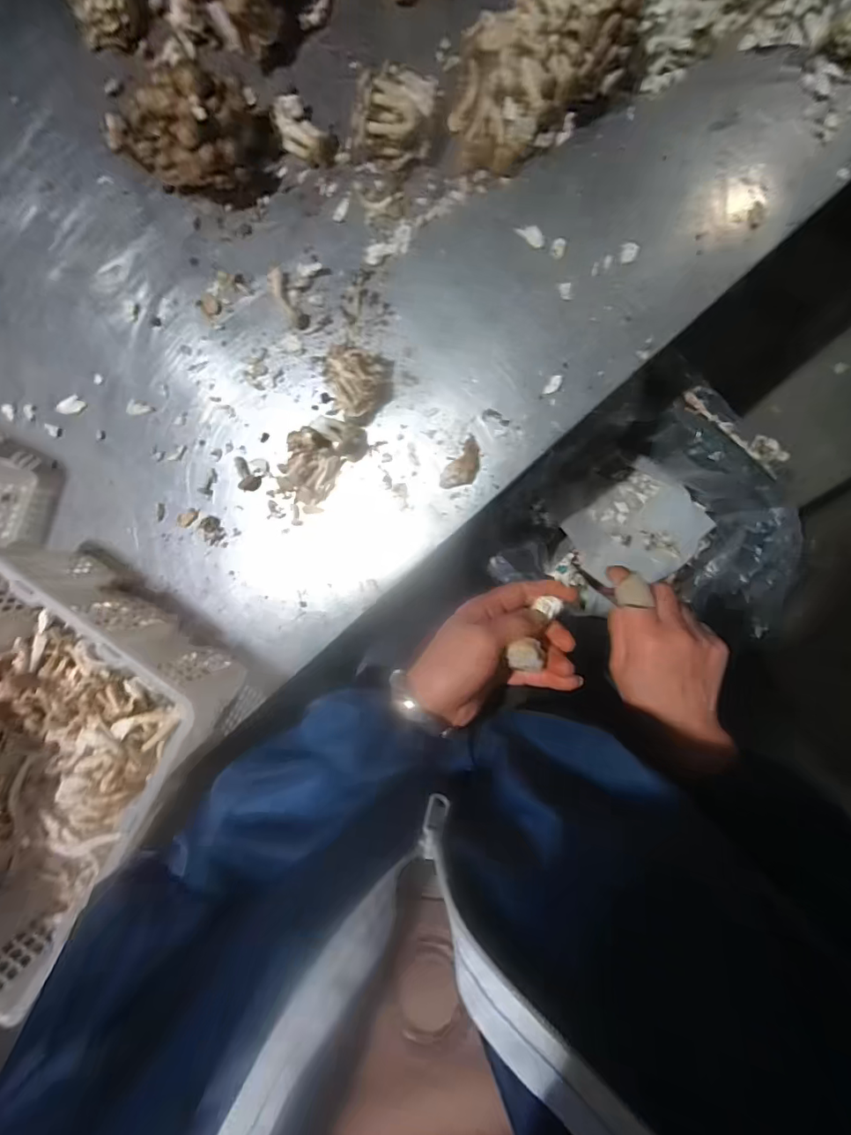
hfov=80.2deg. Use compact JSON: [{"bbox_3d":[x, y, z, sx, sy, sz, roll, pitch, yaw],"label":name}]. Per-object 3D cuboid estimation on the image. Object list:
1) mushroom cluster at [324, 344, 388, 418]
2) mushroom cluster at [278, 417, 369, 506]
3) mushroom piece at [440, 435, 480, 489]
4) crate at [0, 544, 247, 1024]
[{"bbox_3d":[-0.094,-0.232,0.624,0.070,0.042,0.074,1,95,8],"label":"mushroom cluster"},{"bbox_3d":[-0.134,-0.141,0.633,0.074,0.045,0.117,43,98,5],"label":"mushroom cluster"},{"bbox_3d":[0.046,-0.123,0.613,0.038,0.027,0.069,38,99,3],"label":"mushroom piece"},{"bbox_3d":[-0.515,0.258,0.649,0.377,0.164,0.515,33,97,6],"label":"crate"}]

